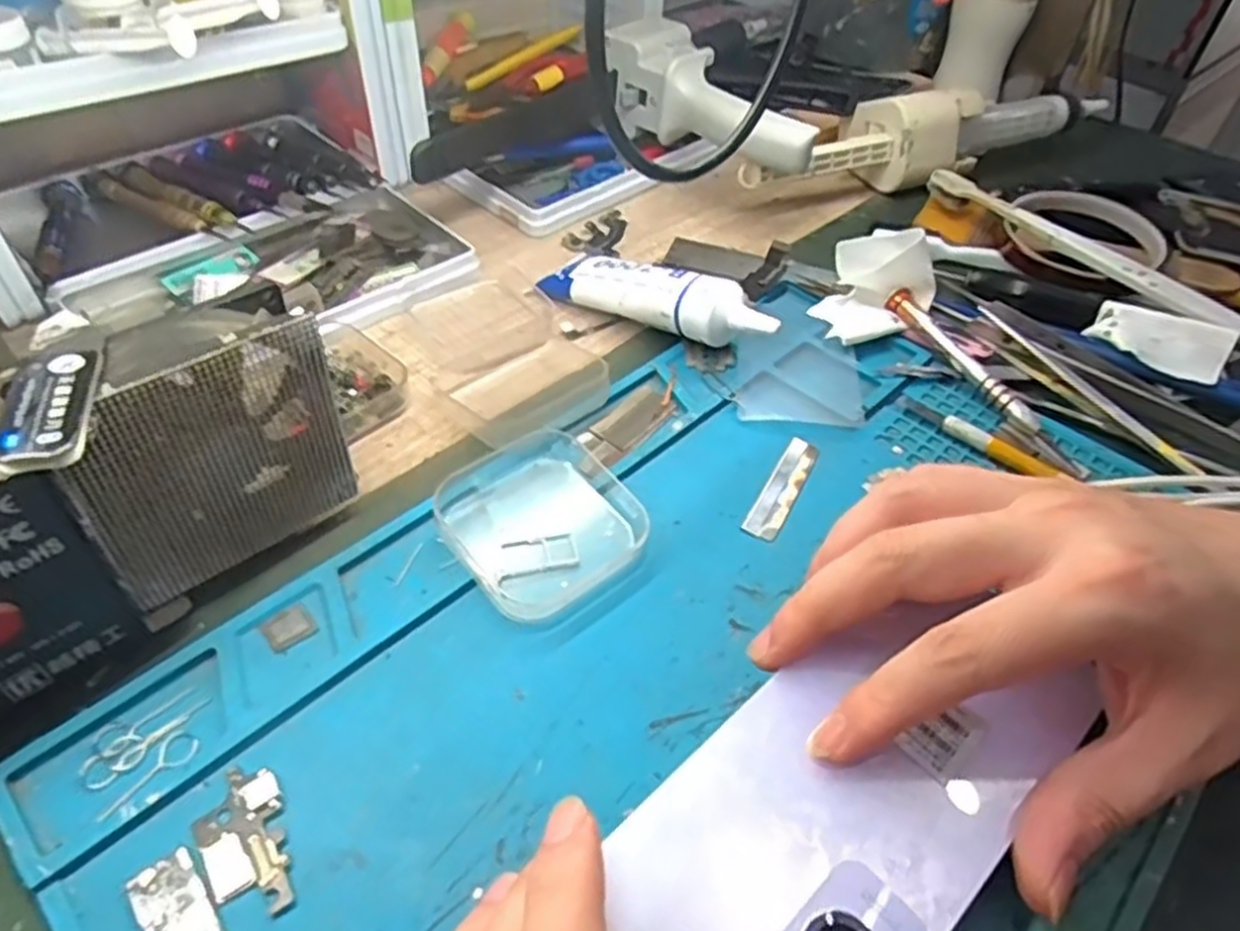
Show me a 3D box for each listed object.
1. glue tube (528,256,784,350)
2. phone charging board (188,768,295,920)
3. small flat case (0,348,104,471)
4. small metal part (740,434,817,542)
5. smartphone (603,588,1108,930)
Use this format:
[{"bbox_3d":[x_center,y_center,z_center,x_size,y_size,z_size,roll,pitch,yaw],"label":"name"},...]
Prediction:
[{"bbox_3d":[0.017,-0.079,0.366,0.119,0.023,0.028,21,47,32],"label":"glue tube"},{"bbox_3d":[-0.101,0.101,0.211,0.022,0.004,0.040,-18,51,-22],"label":"phone charging board"},{"bbox_3d":[-0.143,-0.014,0.199,0.017,0.008,0.044,-11,48,-14],"label":"small flat case"},{"bbox_3d":[0.064,0.008,0.310,0.013,0.004,0.054,25,49,17],"label":"small metal part"},{"bbox_3d":[0.062,0.089,0.213,0.139,0.014,0.072,-31,57,-30],"label":"smartphone"}]

